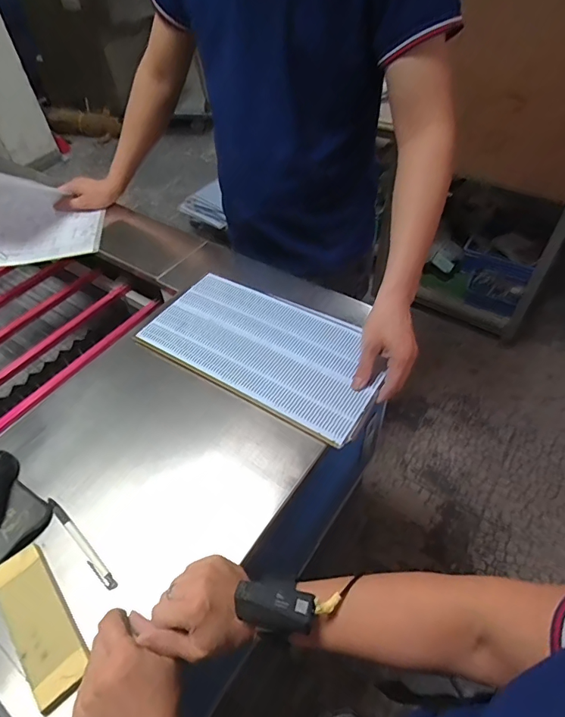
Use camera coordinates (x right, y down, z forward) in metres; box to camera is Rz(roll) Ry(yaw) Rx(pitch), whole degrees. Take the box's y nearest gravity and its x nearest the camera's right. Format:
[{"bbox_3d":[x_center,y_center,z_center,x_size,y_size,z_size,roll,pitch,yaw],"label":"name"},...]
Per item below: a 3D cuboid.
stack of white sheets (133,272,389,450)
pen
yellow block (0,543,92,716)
[{"bbox_3d":[-0.029,-0.023,0.670,0.374,0.011,0.194,25,55,23],"label":"stack of white sheets"},{"bbox_3d":[-0.230,0.207,0.494,0.140,0.006,0.011,34,59,28],"label":"pen"},{"bbox_3d":[-0.246,0.261,0.440,0.052,0.015,0.152,-29,59,-32],"label":"yellow block"}]

